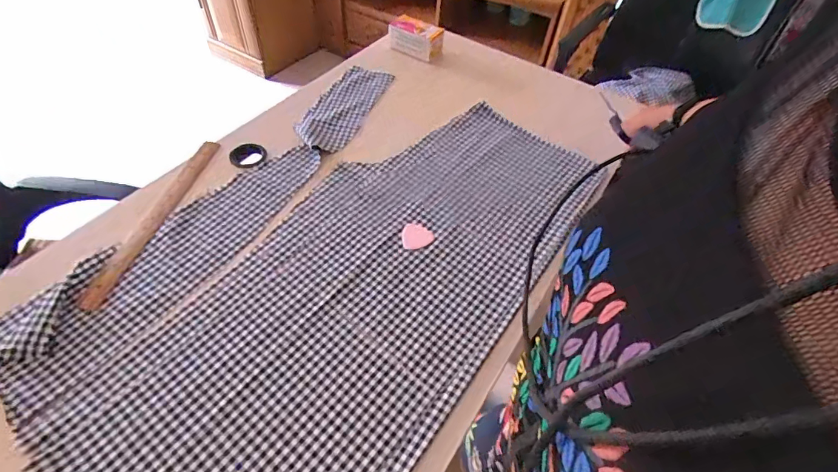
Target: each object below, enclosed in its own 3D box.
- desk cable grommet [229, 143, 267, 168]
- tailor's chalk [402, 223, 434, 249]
[{"bbox_3d":[-0.279,-0.133,0.723,0.055,0.008,0.055,3,51,-3],"label":"desk cable grommet"},{"bbox_3d":[-0.001,-0.001,0.642,0.044,0.004,0.045,0,51,-5],"label":"tailor's chalk"}]

